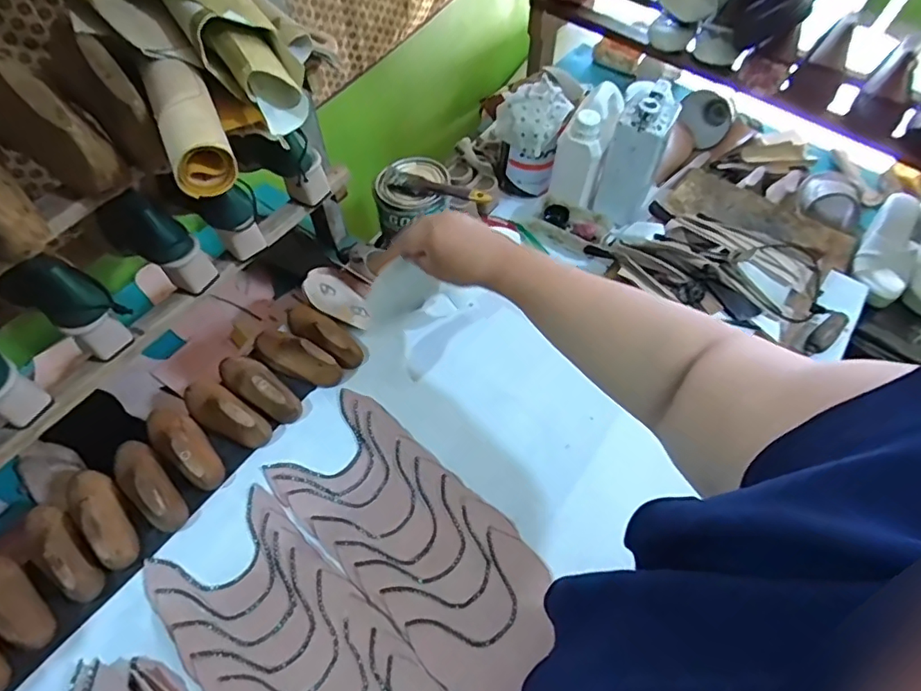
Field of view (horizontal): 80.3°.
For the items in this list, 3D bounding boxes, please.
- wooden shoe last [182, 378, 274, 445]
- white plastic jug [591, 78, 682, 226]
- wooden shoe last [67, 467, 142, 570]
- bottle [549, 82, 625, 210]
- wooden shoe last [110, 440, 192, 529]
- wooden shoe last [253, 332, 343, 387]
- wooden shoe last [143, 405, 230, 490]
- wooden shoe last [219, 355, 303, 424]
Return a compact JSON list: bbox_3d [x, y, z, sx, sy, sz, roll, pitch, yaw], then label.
[{"bbox_3d":[-0.307,0.083,0.708,0.136,0.052,0.046,26,63,14],"label":"wooden shoe last"},{"bbox_3d":[0.264,-0.286,0.832,0.085,0.186,0.094,16,61,8],"label":"white plastic jug"},{"bbox_3d":[-0.423,0.199,0.638,0.052,0.054,0.139,-40,68,-21],"label":"wooden shoe last"},{"bbox_3d":[0.197,-0.311,0.855,0.070,0.142,0.113,22,62,12],"label":"bottle"},{"bbox_3d":[-0.380,0.165,0.656,0.139,0.057,0.049,41,67,20],"label":"wooden shoe last"},{"bbox_3d":[-0.228,0.012,0.748,0.137,0.052,0.051,29,63,15],"label":"wooden shoe last"},{"bbox_3d":[-0.353,0.120,0.685,0.147,0.050,0.058,38,66,19],"label":"wooden shoe last"},{"bbox_3d":[-0.269,0.051,0.724,0.138,0.053,0.052,36,66,19],"label":"wooden shoe last"}]

